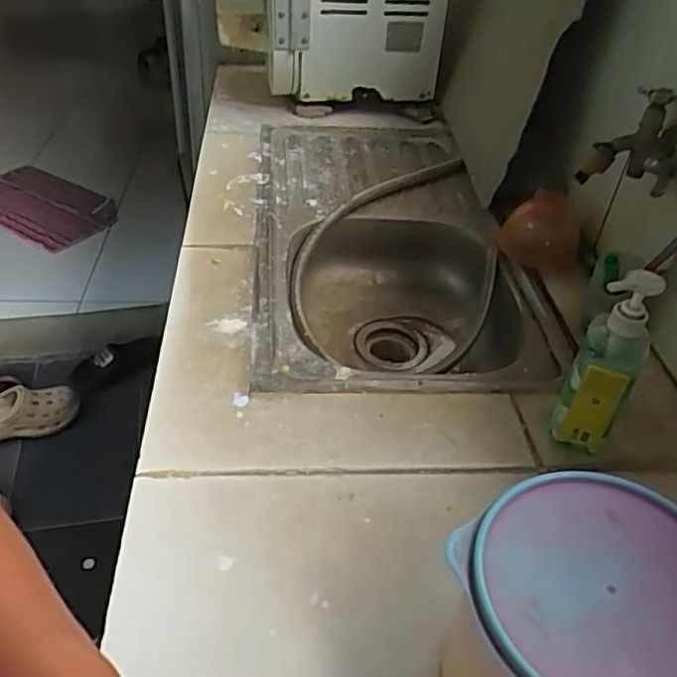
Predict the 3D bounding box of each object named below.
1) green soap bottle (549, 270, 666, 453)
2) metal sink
[{"bbox_3d":[0.259,0.027,0.619,0.058,0.198,0.065,24,43,21],"label":"green soap bottle"},{"bbox_3d":[0.060,-0.135,1.042,0.385,0.142,0.742,0,40,-6],"label":"metal sink"}]

